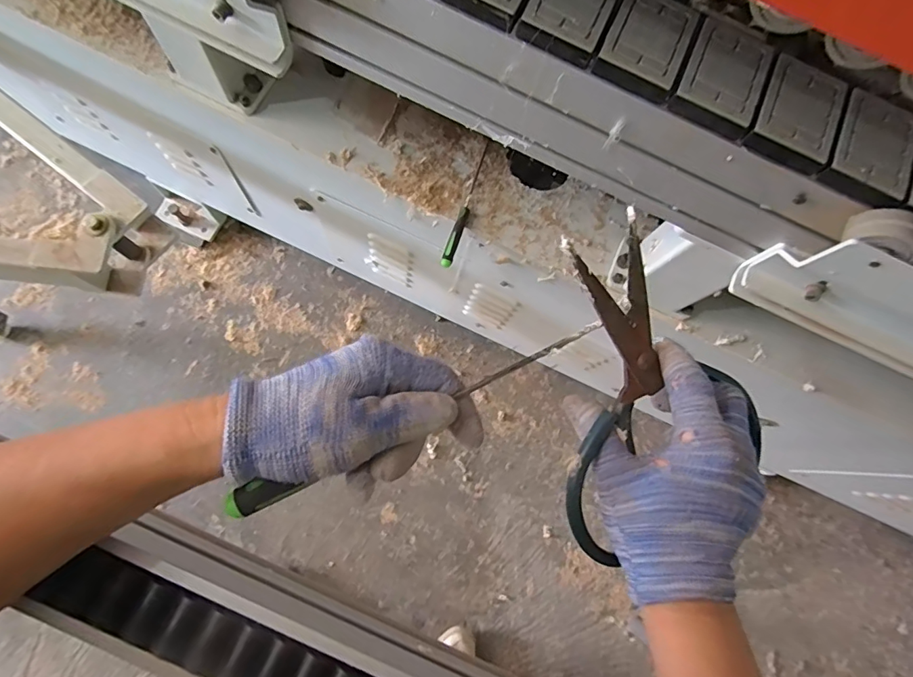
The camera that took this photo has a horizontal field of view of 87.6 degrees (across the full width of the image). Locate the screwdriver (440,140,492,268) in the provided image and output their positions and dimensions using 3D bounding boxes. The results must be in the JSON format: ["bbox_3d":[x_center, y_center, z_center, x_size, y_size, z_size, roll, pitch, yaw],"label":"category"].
[{"bbox_3d":[0.018,-0.189,0.659,0.016,0.020,0.203,21,76,-2],"label":"screwdriver"}]

